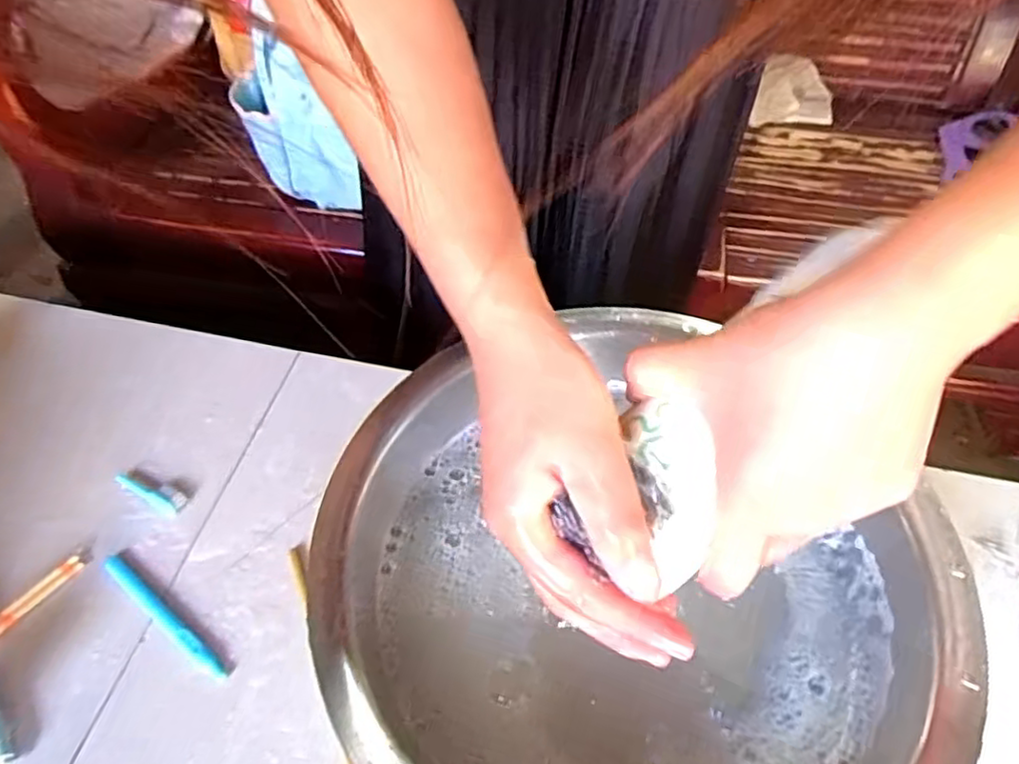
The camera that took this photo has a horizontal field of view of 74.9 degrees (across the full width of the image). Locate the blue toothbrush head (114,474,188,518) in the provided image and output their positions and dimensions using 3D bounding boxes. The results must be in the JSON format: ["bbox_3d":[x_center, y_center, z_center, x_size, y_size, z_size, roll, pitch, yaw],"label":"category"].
[{"bbox_3d":[-0.259,0.078,0.481,0.057,0.012,0.017,23,55,19],"label":"blue toothbrush head"}]

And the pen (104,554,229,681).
[{"bbox_3d":[-0.221,0.147,0.424,0.122,0.007,0.012,31,58,23],"label":"pen"}]

